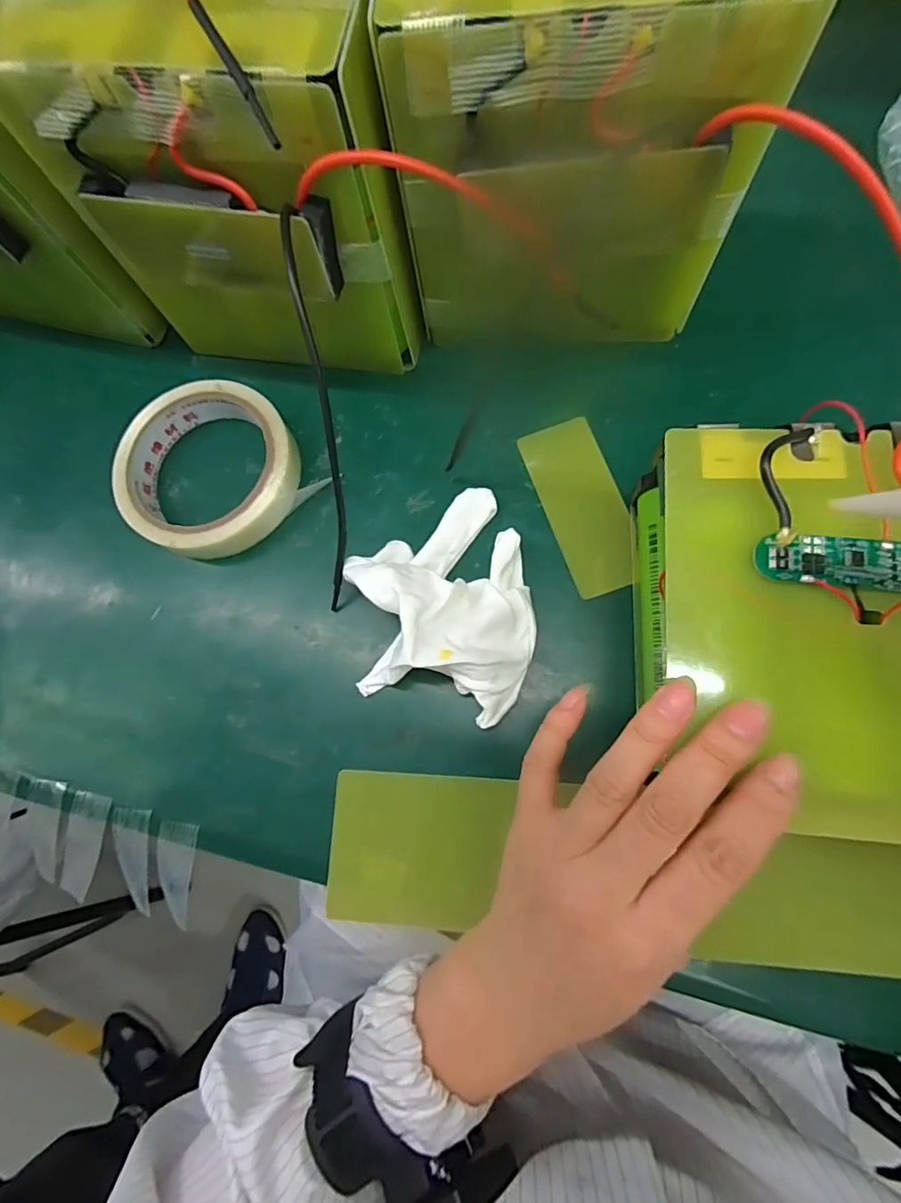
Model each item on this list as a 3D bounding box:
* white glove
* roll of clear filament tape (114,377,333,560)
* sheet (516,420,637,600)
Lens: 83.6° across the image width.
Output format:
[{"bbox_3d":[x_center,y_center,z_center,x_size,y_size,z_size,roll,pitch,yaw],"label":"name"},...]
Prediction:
[{"bbox_3d":[-0.005,-0.002,0.243,0.088,0.046,0.120,-6,76,5],"label":"white glove"},{"bbox_3d":[-0.136,-0.073,0.287,0.102,0.029,0.095,-1,78,6],"label":"roll of clear filament tape"},{"bbox_3d":[0.071,-0.052,0.268,0.040,0.004,0.097,-20,74,5],"label":"sheet"}]

